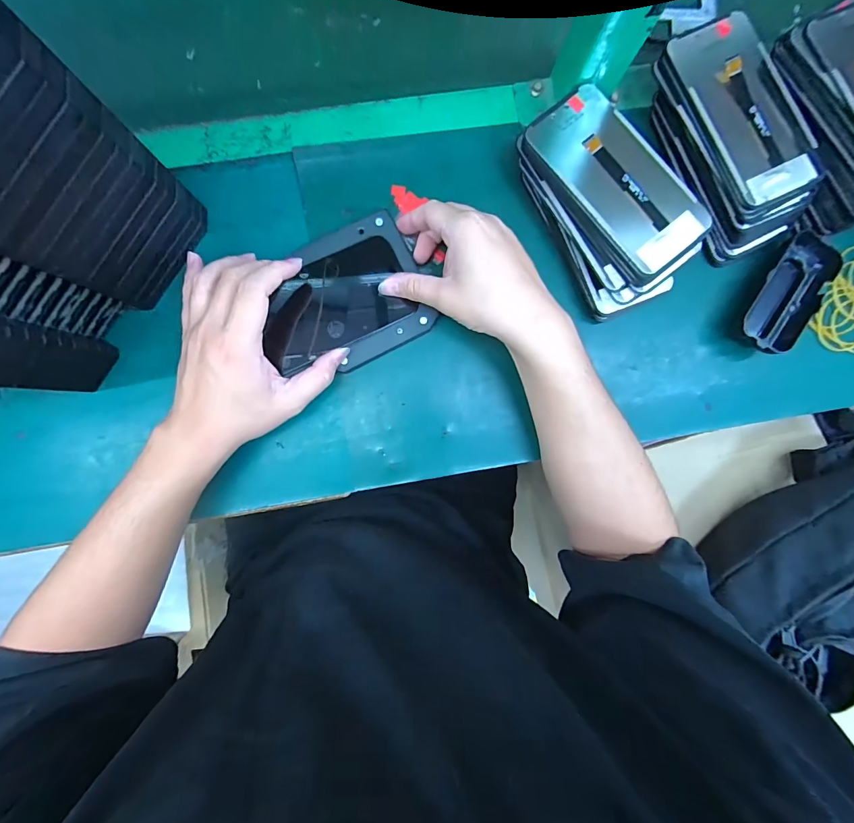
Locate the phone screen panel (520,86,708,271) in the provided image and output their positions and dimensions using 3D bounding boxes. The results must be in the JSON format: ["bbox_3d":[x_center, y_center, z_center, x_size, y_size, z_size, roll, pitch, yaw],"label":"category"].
[{"bbox_3d":[0.154,-0.189,0.319,0.073,0.008,0.154,-37,86,0],"label":"phone screen panel"}]

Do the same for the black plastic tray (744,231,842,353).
[{"bbox_3d":[0.330,-0.103,0.360,0.037,0.030,0.116,30,87,-1],"label":"black plastic tray"}]

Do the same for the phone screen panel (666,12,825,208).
[{"bbox_3d":[0.265,-0.250,0.324,0.078,0.011,0.155,-24,91,-3],"label":"phone screen panel"}]

